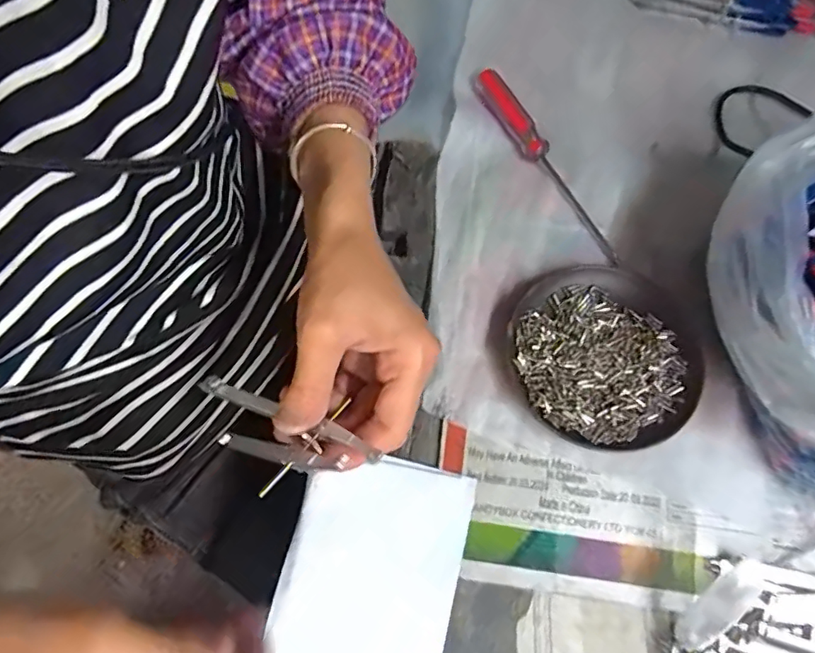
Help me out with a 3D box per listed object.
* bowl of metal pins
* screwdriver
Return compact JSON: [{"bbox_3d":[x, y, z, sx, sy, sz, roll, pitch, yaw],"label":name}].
[{"bbox_3d":[0.122,0.019,0.343,0.111,0.018,0.116,0,68,1],"label":"bowl of metal pins"},{"bbox_3d":[0.104,-0.124,0.400,0.015,0.027,0.179,-28,70,-10],"label":"screwdriver"}]

